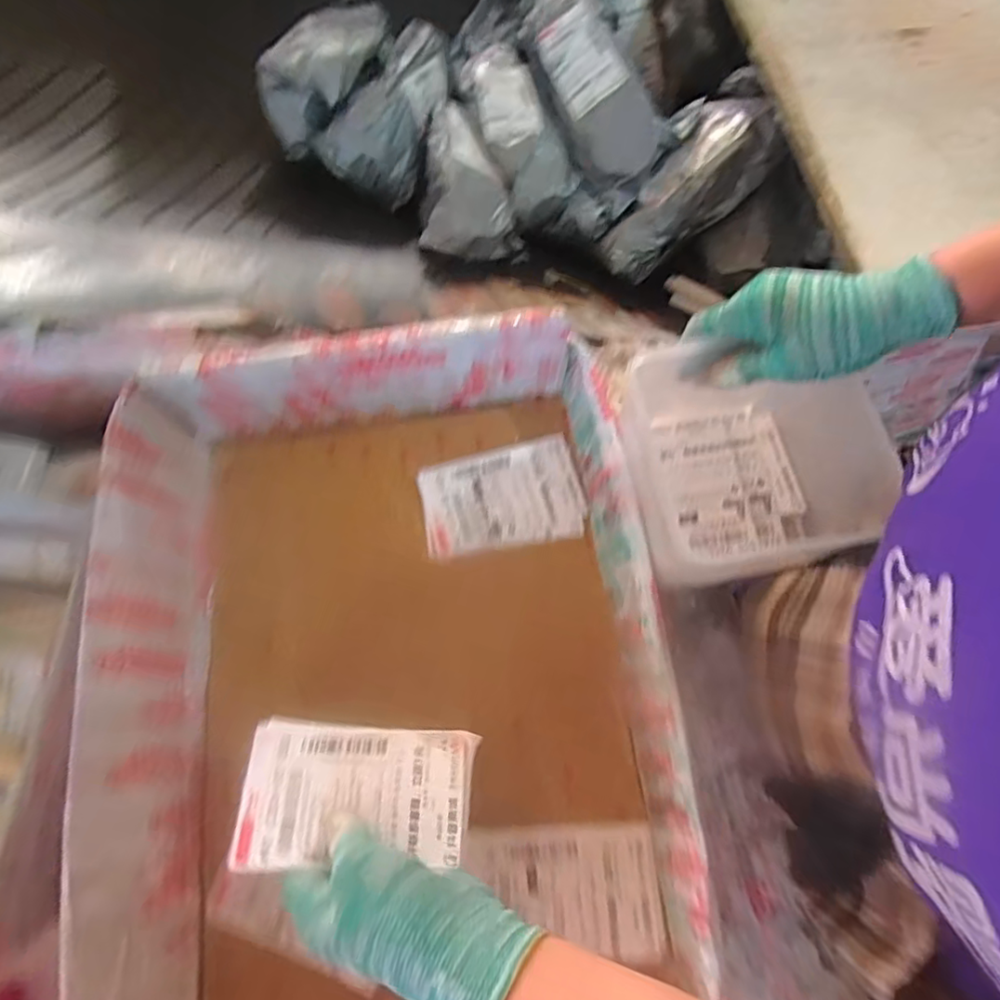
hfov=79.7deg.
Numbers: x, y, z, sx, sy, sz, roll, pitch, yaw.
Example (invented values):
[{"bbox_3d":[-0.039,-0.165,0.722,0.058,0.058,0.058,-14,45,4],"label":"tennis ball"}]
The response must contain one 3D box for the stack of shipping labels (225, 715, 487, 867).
[{"bbox_3d":[-0.085,0.177,0.362,0.132,0.012,0.078,6,58,-3],"label":"stack of shipping labels"}]

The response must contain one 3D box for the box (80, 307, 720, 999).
[{"bbox_3d":[-0.074,0.127,0.437,0.369,0.144,0.464,-8,71,-1],"label":"box"}]

